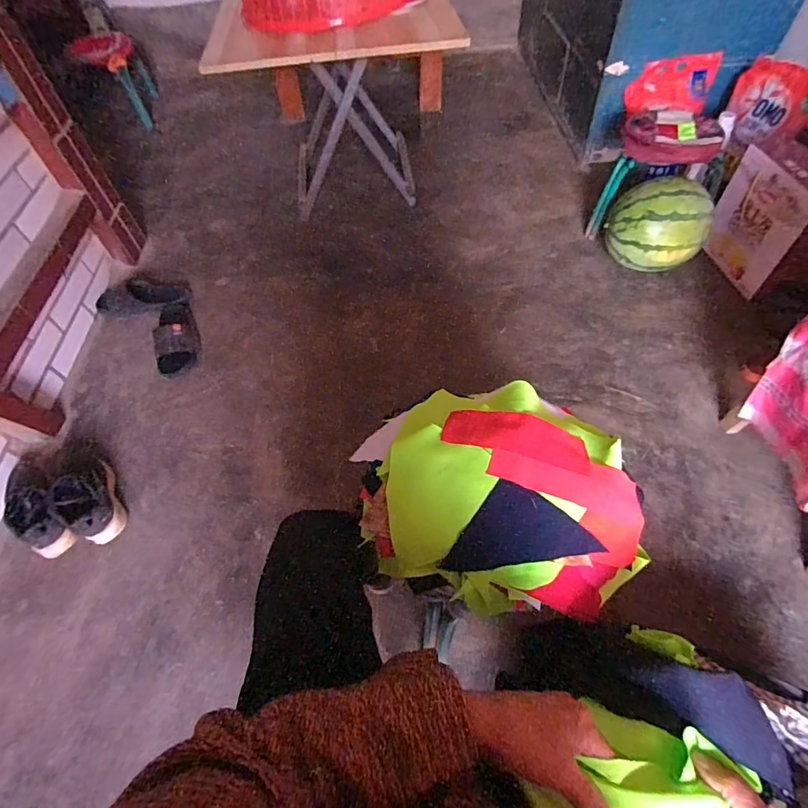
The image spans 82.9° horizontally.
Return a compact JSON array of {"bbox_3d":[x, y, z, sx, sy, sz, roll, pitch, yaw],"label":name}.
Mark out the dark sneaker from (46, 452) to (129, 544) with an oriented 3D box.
[{"bbox_3d":[-0.714,0.205,1.030,0.114,0.105,0.225,-34,63,-18],"label":"dark sneaker"}]

